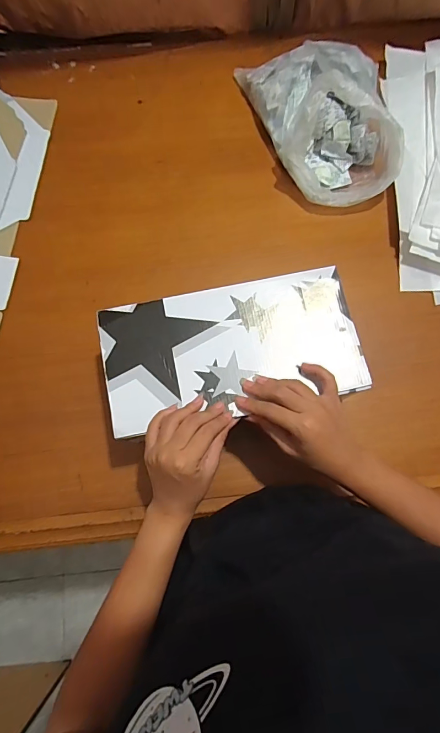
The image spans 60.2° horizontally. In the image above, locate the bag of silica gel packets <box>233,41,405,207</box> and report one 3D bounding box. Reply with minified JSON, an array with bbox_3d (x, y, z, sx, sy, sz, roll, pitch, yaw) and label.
[{"bbox_3d":[0.169,-0.378,0.547,0.194,0.106,0.270,-20,79,-4],"label":"bag of silica gel packets"}]

